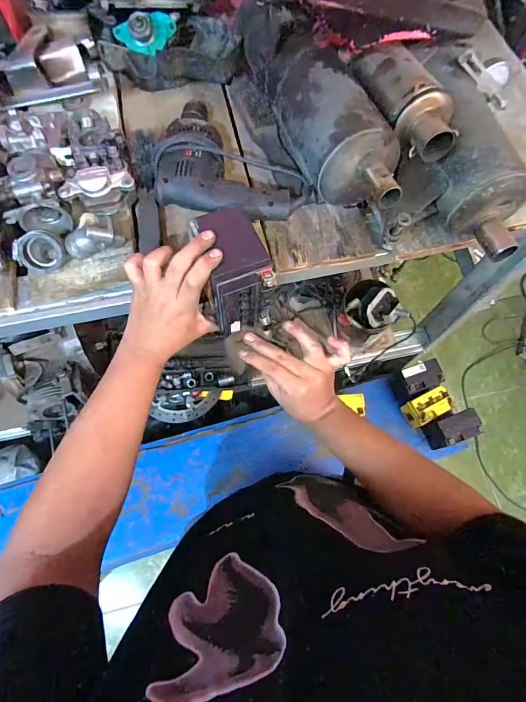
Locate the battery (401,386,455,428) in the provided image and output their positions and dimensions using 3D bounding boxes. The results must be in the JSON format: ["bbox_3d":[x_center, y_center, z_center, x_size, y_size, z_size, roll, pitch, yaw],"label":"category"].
[{"bbox_3d":[0.452,0.154,1.053,0.113,0.076,0.071,-26,73,-11],"label":"battery"}]

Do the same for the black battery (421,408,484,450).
[{"bbox_3d":[0.499,0.209,1.024,0.114,0.107,0.072,-20,73,-9],"label":"black battery"}]

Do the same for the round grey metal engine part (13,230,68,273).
[{"bbox_3d":[-0.292,-0.127,0.508,0.057,0.048,0.046,-41,77,-14],"label":"round grey metal engine part"}]

